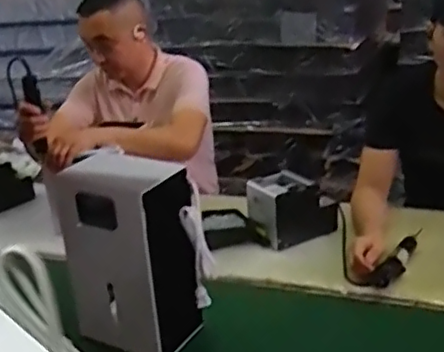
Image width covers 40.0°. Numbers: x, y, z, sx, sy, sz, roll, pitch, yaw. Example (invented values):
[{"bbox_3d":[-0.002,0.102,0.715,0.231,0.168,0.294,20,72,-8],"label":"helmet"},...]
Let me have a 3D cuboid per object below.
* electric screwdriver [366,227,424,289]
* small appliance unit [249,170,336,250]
[{"bbox_3d":[0.397,0.175,1.339,0.048,0.044,0.300,13,28,36],"label":"electric screwdriver"},{"bbox_3d":[0.169,0.075,1.512,0.183,0.141,0.156,-14,24,-23],"label":"small appliance unit"}]

